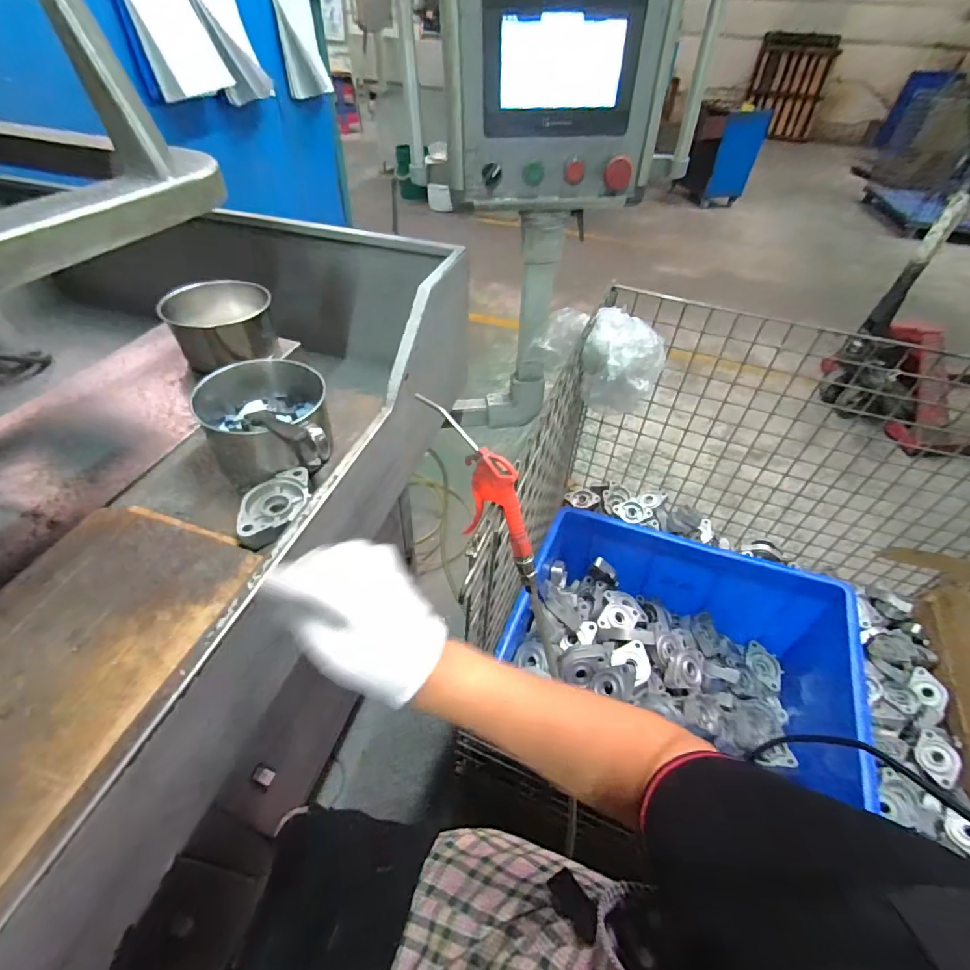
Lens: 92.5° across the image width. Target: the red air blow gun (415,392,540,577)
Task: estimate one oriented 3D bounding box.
[{"bbox_3d":[0.002,0.008,0.513,0.039,0.240,0.069,-36,17,-32],"label":"red air blow gun"}]

